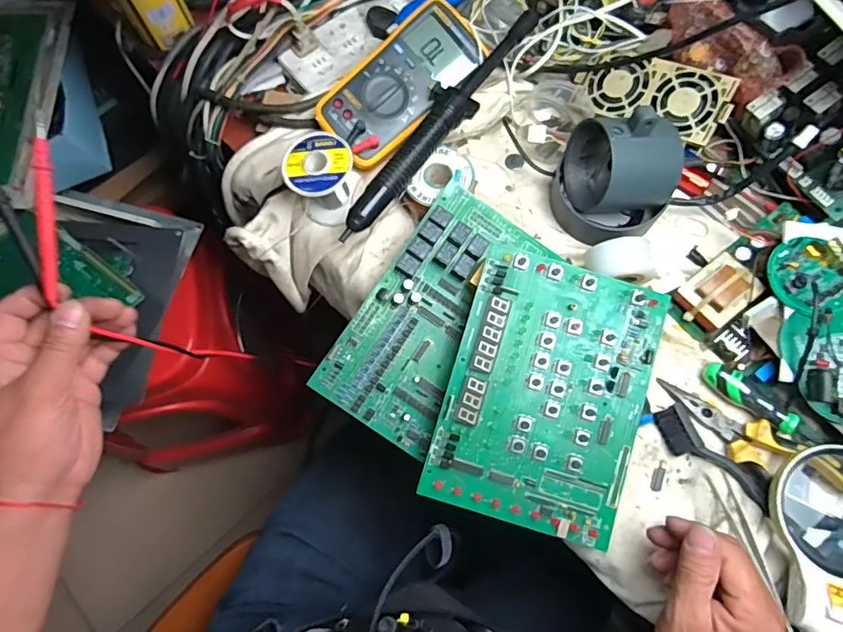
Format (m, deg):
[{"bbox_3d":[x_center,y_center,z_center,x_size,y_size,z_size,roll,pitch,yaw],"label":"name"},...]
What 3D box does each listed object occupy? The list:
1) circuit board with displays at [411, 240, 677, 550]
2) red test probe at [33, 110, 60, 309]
[{"bbox_3d":[0.105,0.064,0.441,0.159,0.009,0.215,17,84,1],"label":"circuit board with displays"},{"bbox_3d":[-0.241,-0.071,0.338,0.010,0.015,0.112,2,97,2],"label":"red test probe"}]

